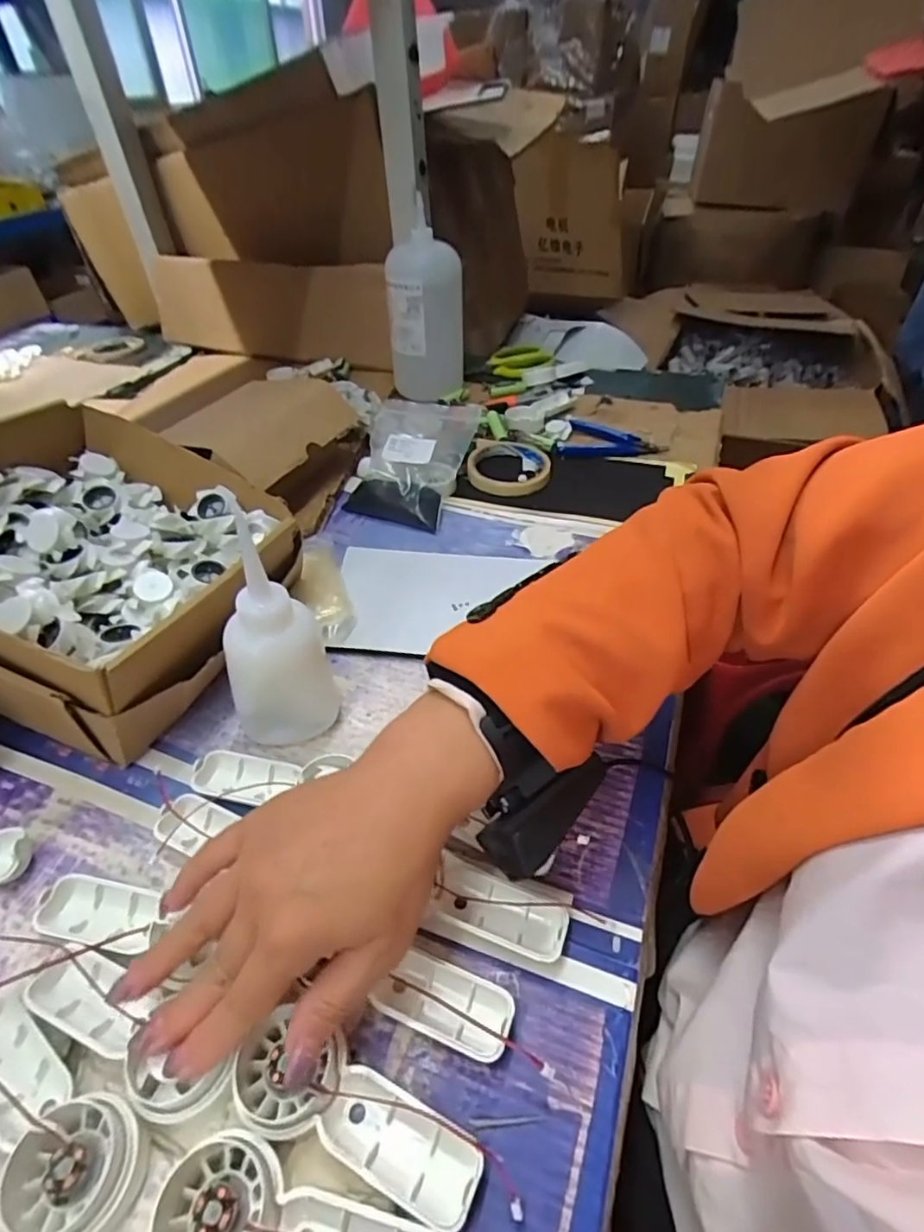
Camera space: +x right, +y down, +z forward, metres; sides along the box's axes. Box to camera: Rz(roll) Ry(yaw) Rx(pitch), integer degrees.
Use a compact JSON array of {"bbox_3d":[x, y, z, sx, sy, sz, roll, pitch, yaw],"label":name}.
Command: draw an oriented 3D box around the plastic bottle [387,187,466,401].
[{"bbox_3d":[-0.045,-0.376,0.757,0.091,0.188,0.072,2,43,6],"label":"plastic bottle"}]

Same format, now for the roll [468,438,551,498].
[{"bbox_3d":[0.052,-0.165,0.647,0.087,0.016,0.093,2,43,5],"label":"roll"}]

